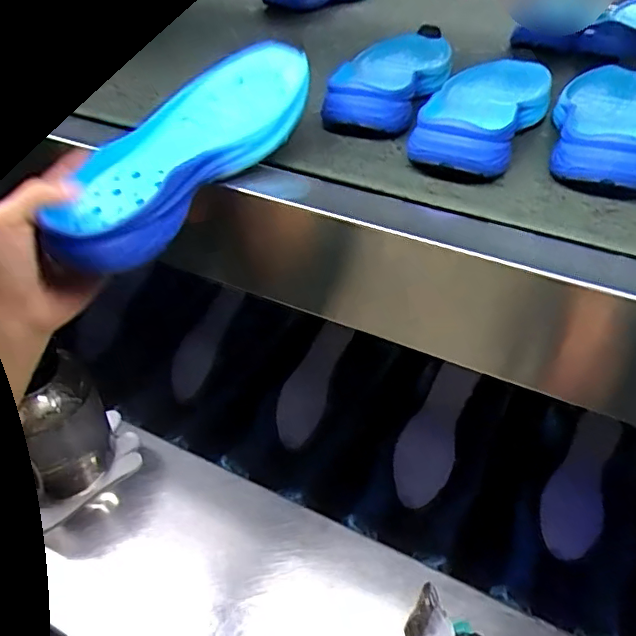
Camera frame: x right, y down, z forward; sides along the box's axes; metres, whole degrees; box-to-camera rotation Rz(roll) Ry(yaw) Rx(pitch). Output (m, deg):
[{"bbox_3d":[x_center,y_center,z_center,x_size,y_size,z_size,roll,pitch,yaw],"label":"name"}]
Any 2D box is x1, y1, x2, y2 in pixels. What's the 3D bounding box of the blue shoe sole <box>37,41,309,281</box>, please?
[{"bbox_3d":[-0.098,-0.119,0.395,0.105,0.038,0.211,23,61,23],"label":"blue shoe sole"}]

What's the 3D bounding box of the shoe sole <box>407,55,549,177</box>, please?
[{"bbox_3d":[0.141,-0.176,0.463,0.084,0.034,0.204,16,44,17],"label":"shoe sole"}]

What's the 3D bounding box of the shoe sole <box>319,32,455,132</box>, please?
[{"bbox_3d":[0.069,-0.220,0.505,0.078,0.039,0.211,12,43,13],"label":"shoe sole"}]

